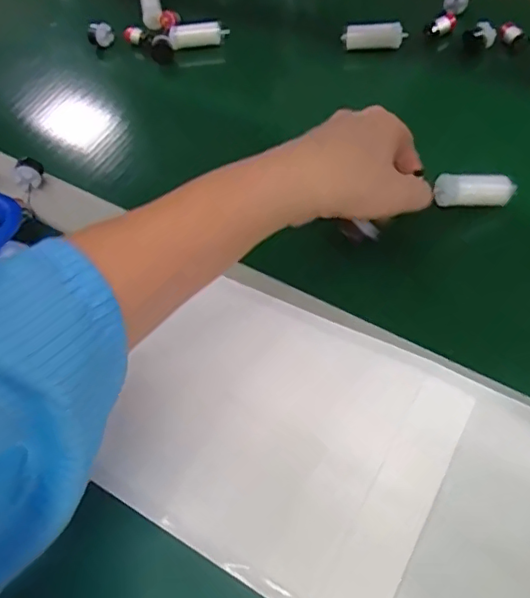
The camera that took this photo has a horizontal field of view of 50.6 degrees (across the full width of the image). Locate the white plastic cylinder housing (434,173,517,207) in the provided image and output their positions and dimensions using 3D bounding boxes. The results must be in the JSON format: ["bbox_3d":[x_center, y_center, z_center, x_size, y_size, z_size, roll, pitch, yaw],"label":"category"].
[{"bbox_3d":[0.143,-0.074,0.380,0.053,0.019,0.017,-4,50,1],"label":"white plastic cylinder housing"}]

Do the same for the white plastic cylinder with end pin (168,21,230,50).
[{"bbox_3d":[-0.067,-0.267,0.567,0.058,0.020,0.024,-2,50,3],"label":"white plastic cylinder with end pin"}]

